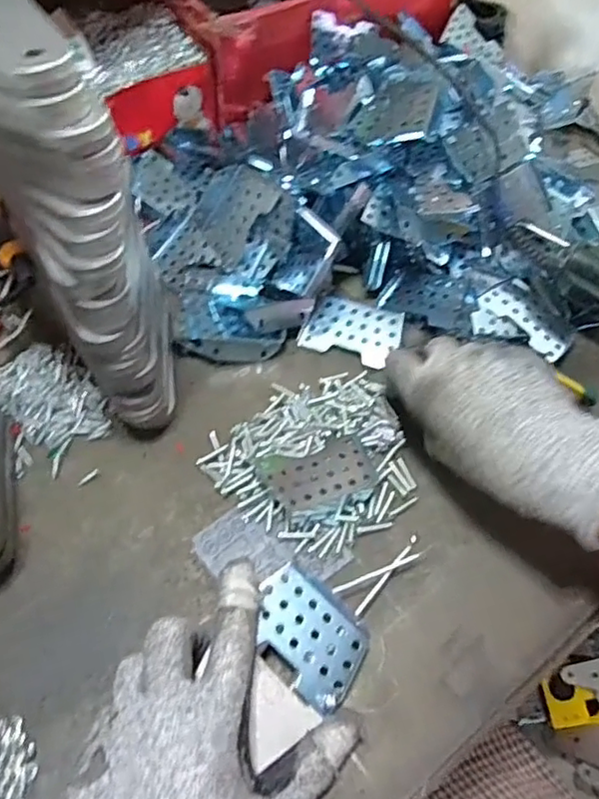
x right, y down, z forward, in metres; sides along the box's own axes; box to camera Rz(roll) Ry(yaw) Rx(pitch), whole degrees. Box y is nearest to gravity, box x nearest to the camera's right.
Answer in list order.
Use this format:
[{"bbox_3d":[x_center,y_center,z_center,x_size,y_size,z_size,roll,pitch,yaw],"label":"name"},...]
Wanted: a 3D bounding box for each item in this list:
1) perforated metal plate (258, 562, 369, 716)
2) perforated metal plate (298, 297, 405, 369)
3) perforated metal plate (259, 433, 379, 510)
[{"bbox_3d":[0.006,0.121,0.314,0.044,0.009,0.067,-36,66,-22],"label":"perforated metal plate"},{"bbox_3d":[0.040,-0.051,0.443,0.069,0.006,0.046,17,74,15],"label":"perforated metal plate"},{"bbox_3d":[0.012,0.046,0.377,0.065,0.010,0.037,-14,60,-11],"label":"perforated metal plate"}]

